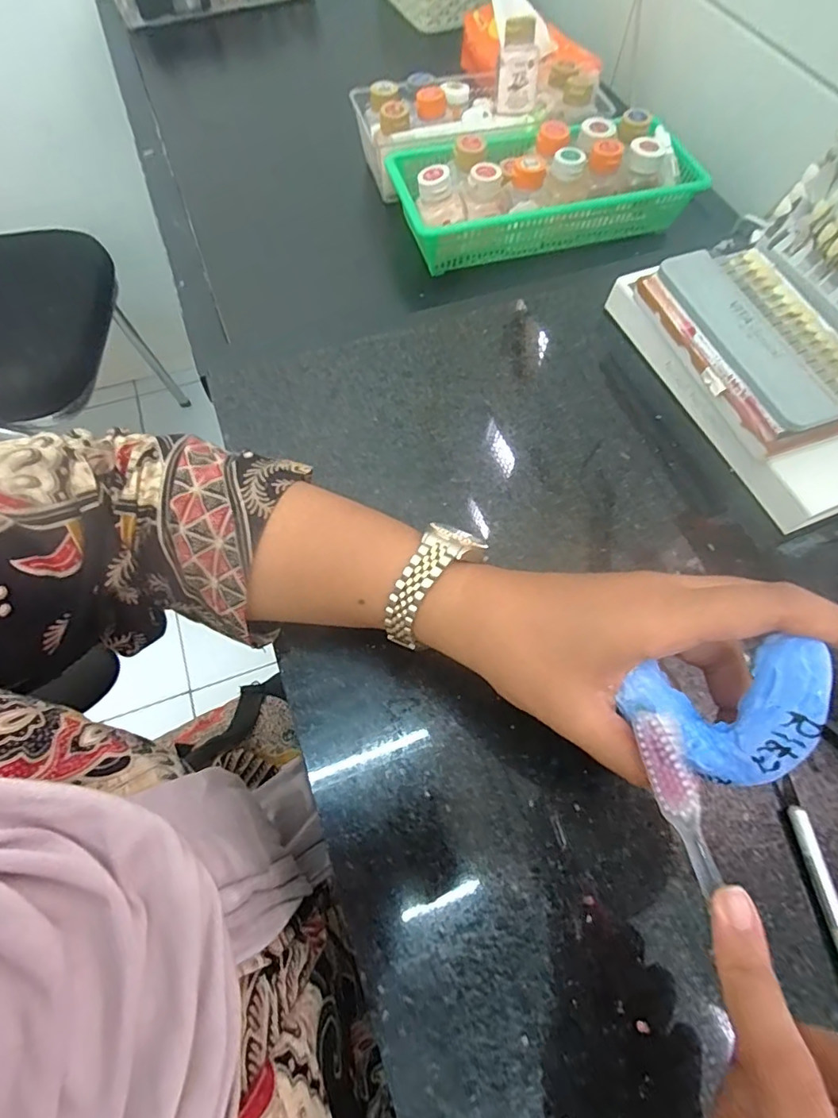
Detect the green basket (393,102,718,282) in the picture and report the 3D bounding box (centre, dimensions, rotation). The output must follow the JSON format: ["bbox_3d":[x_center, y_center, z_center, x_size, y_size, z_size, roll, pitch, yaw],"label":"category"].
[{"bbox_3d":[0.130,-0.378,0.523,0.303,0.075,0.129,-14,67,-8],"label":"green basket"}]

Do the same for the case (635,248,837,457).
[{"bbox_3d":[0.218,-0.142,0.329,0.084,0.026,0.152,-20,68,-11],"label":"case"}]

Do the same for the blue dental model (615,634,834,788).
[{"bbox_3d":[0.112,0.049,0.191,0.057,0.061,0.025,26,22,26],"label":"blue dental model"}]

